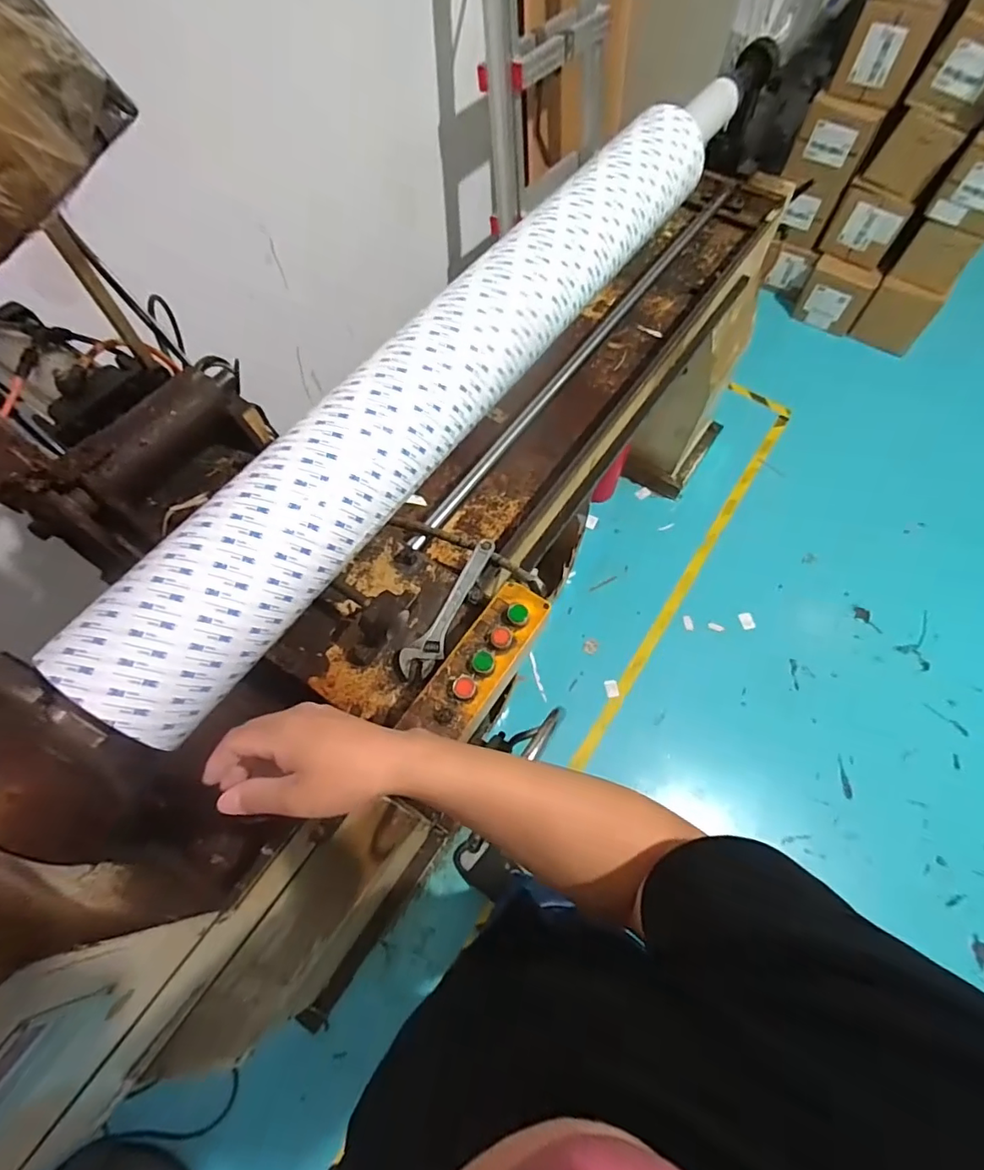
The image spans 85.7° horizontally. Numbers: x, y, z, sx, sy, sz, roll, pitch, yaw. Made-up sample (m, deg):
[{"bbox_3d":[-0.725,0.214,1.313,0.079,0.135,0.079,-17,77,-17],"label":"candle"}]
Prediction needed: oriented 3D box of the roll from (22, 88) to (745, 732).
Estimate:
[{"bbox_3d":[-0.015,-0.346,0.712,0.135,0.122,1.236,32,69,14],"label":"roll"}]

